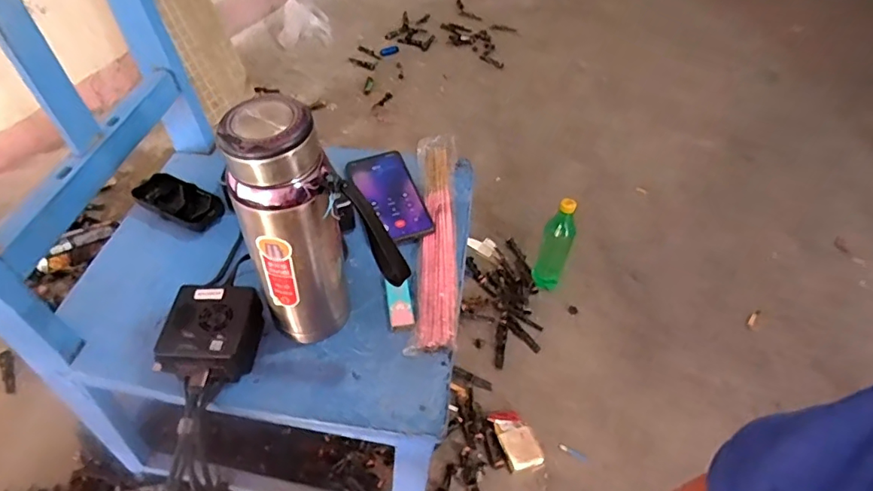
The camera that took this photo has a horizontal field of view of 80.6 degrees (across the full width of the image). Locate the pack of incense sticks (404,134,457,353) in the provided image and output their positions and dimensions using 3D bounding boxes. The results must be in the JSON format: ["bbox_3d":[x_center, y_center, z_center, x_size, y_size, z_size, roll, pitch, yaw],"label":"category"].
[{"bbox_3d":[-0.002,-0.024,0.621,0.052,0.027,0.340,4,47,-1],"label":"pack of incense sticks"}]

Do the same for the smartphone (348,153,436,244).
[{"bbox_3d":[-0.063,-0.066,0.657,0.074,0.014,0.163,-13,49,-15],"label":"smartphone"}]

